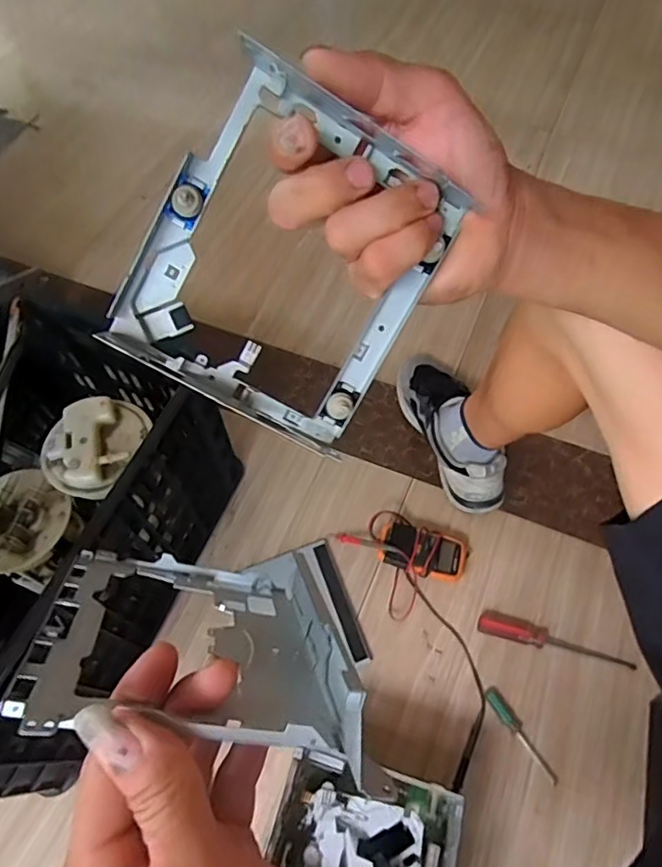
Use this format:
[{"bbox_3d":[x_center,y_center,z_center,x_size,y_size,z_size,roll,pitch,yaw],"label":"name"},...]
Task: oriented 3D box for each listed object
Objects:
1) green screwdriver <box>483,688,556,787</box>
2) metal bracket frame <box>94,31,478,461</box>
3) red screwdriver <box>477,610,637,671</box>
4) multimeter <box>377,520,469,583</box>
[{"bbox_3d":[0.227,0.358,0.662,0.019,0.018,0.114,-29,63,-14],"label":"green screwdriver"},{"bbox_3d":[-0.019,-0.078,0.264,0.125,0.014,0.147,28,99,-14],"label":"metal bracket frame"},{"bbox_3d":[0.288,0.266,0.712,0.197,0.031,0.034,14,62,10],"label":"red screwdriver"},{"bbox_3d":[0.130,0.163,0.773,0.131,0.029,0.063,16,61,-7],"label":"multimeter"}]

